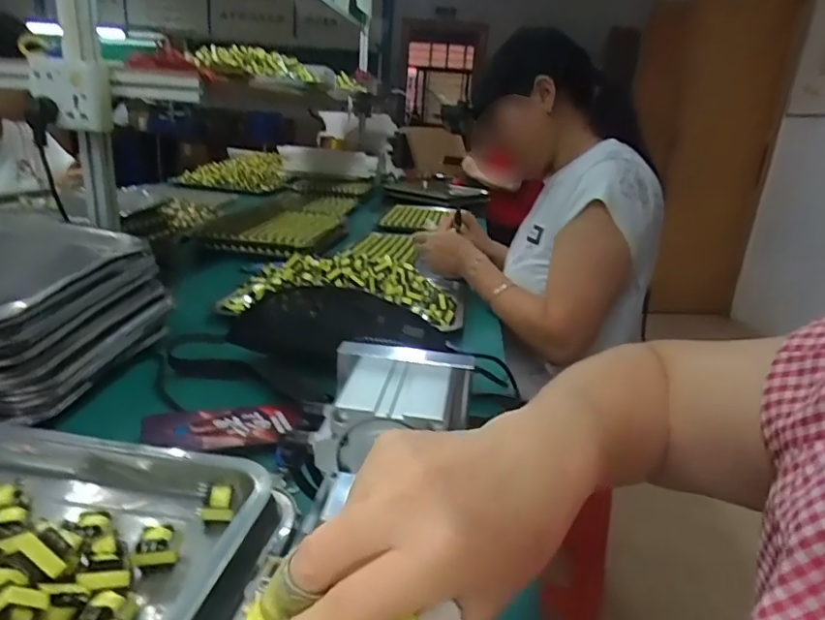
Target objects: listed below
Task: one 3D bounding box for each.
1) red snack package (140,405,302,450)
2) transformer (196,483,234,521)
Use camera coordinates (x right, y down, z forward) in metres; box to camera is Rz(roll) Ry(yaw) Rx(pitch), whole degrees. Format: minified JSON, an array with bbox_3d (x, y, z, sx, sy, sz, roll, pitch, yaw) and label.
[{"bbox_3d":[-0.184,0.115,0.534,0.146,0.011,0.068,-2,21,-18],"label":"red snack package"},{"bbox_3d":[-0.131,0.132,0.366,0.021,0.025,0.020,-2,21,-18],"label":"transformer"}]

